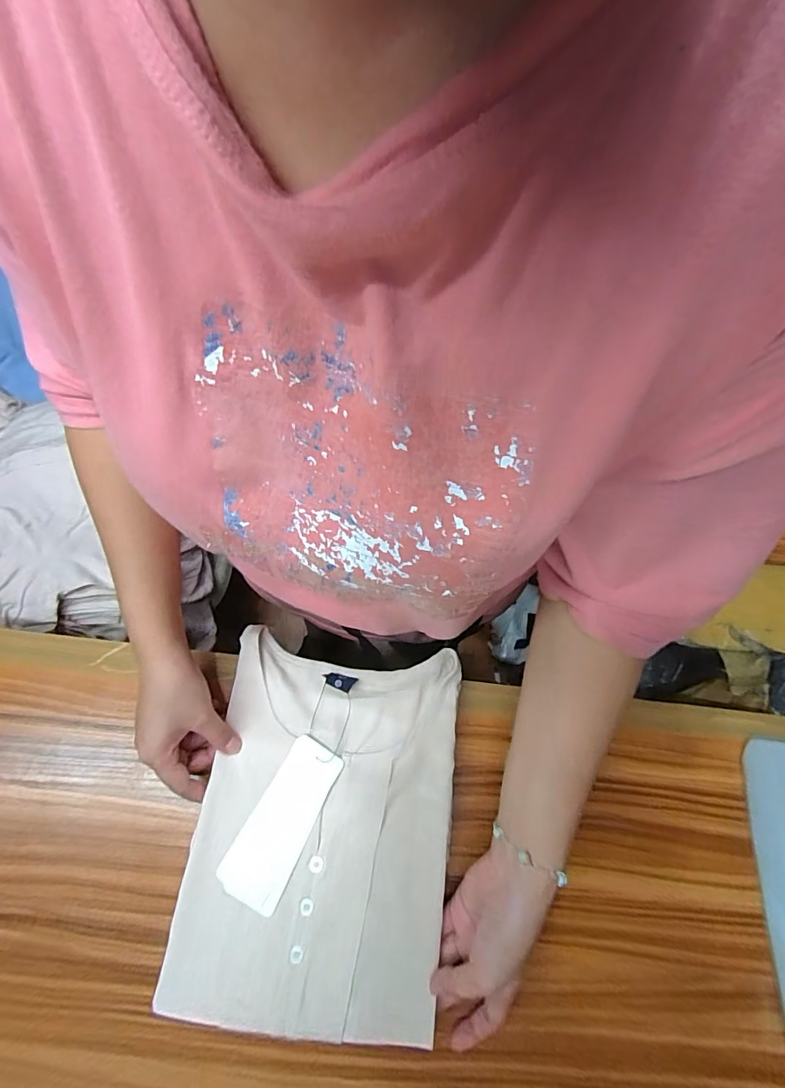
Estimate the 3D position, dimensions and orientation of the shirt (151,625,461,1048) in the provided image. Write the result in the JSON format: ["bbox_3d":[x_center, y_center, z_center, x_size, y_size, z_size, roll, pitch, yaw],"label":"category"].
[{"bbox_3d":[-0.056,0.224,0.378,0.205,0.023,0.270,6,67,1],"label":"shirt"}]

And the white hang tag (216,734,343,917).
[{"bbox_3d":[-0.090,0.224,0.369,0.052,0.005,0.120,23,67,12],"label":"white hang tag"}]

